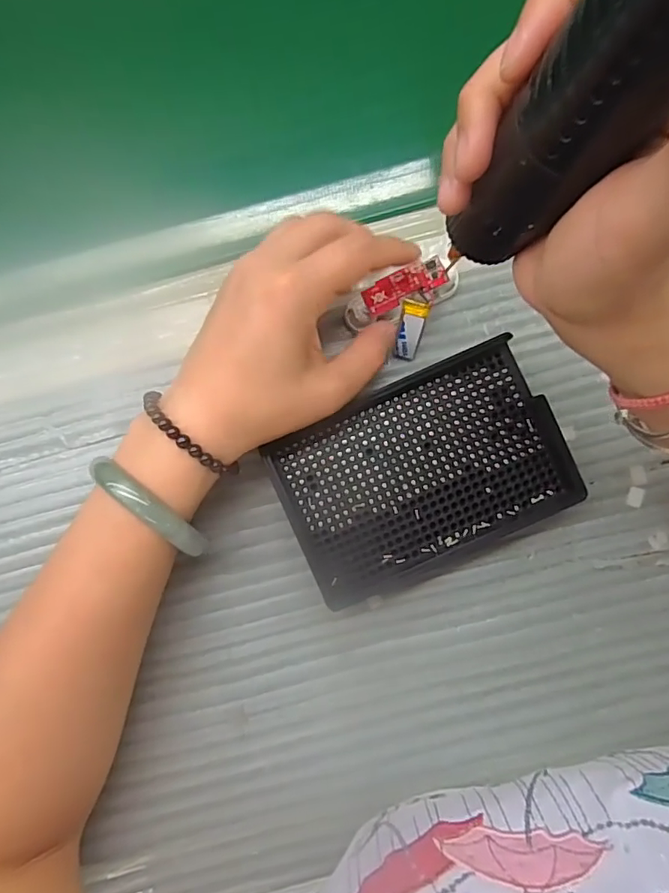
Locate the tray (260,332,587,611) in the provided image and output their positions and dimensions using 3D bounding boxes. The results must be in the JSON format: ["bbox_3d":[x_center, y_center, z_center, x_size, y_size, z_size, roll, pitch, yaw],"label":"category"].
[{"bbox_3d":[0.044,0.013,0.278,0.138,0.023,0.091,-24,88,0],"label":"tray"}]

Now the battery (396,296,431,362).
[{"bbox_3d":[0.039,-0.058,0.277,0.013,0.036,0.005,7,45,1],"label":"battery"}]

